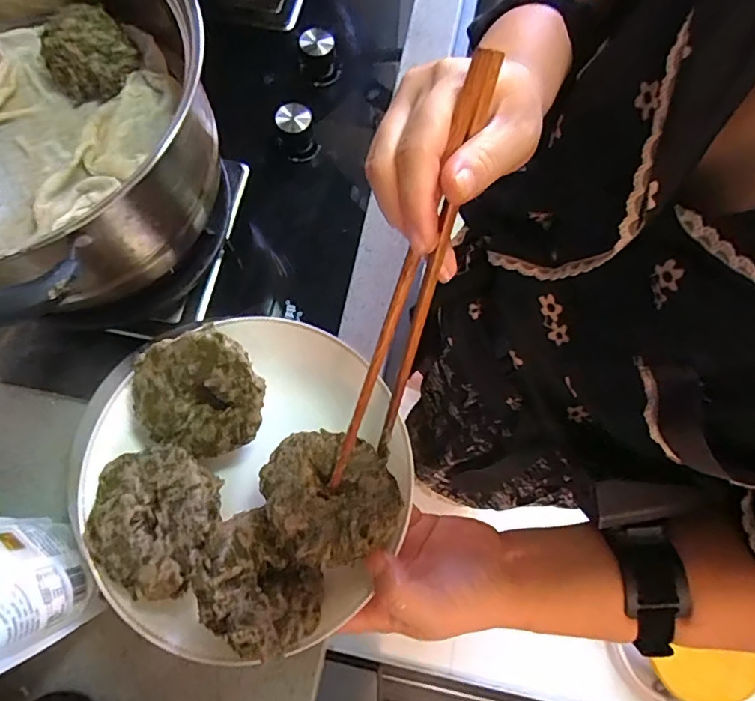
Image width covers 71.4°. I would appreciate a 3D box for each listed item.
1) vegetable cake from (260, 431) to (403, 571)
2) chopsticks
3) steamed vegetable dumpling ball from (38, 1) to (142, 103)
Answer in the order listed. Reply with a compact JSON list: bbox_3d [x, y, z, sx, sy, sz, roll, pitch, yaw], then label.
[{"bbox_3d":[-0.028,0.084,0.308,0.069,0.017,0.078,-26,60,-23],"label":"vegetable cake"},{"bbox_3d":[0.019,-0.027,0.274,0.022,0.033,0.227,21,113,7],"label":"chopsticks"},{"bbox_3d":[-0.234,-0.240,0.423,0.068,0.035,0.057,-31,75,-9],"label":"steamed vegetable dumpling ball"}]

